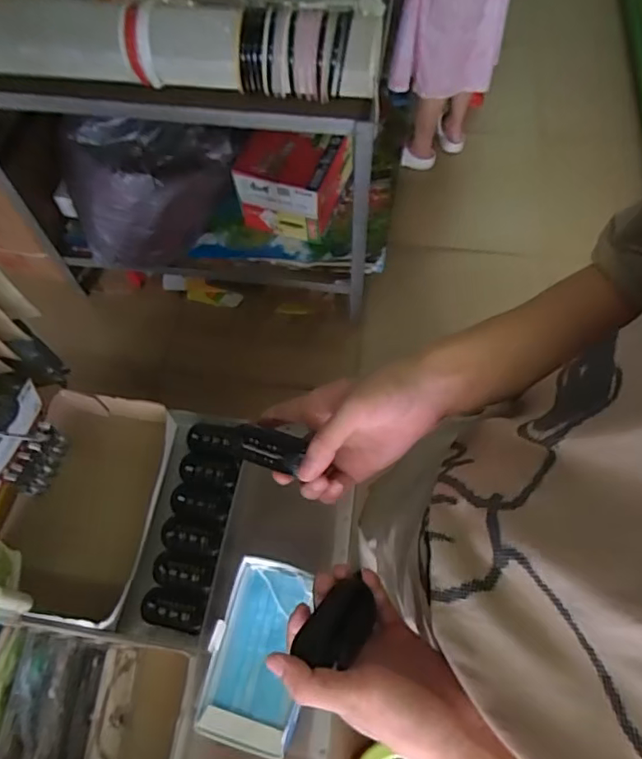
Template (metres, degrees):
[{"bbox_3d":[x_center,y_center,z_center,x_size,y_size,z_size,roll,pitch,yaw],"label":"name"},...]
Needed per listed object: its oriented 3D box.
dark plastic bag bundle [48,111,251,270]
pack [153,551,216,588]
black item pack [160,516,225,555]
[{"bbox_3d":[-0.499,-0.527,1.567,0.521,0.360,0.228,0,62,2],"label":"dark plastic bag bundle"},{"bbox_3d":[-0.176,0.242,0.704,0.076,0.013,0.041,3,62,3],"label":"pack"},{"bbox_3d":[-0.170,0.203,0.722,0.078,0.017,0.044,2,62,3],"label":"black item pack"}]

